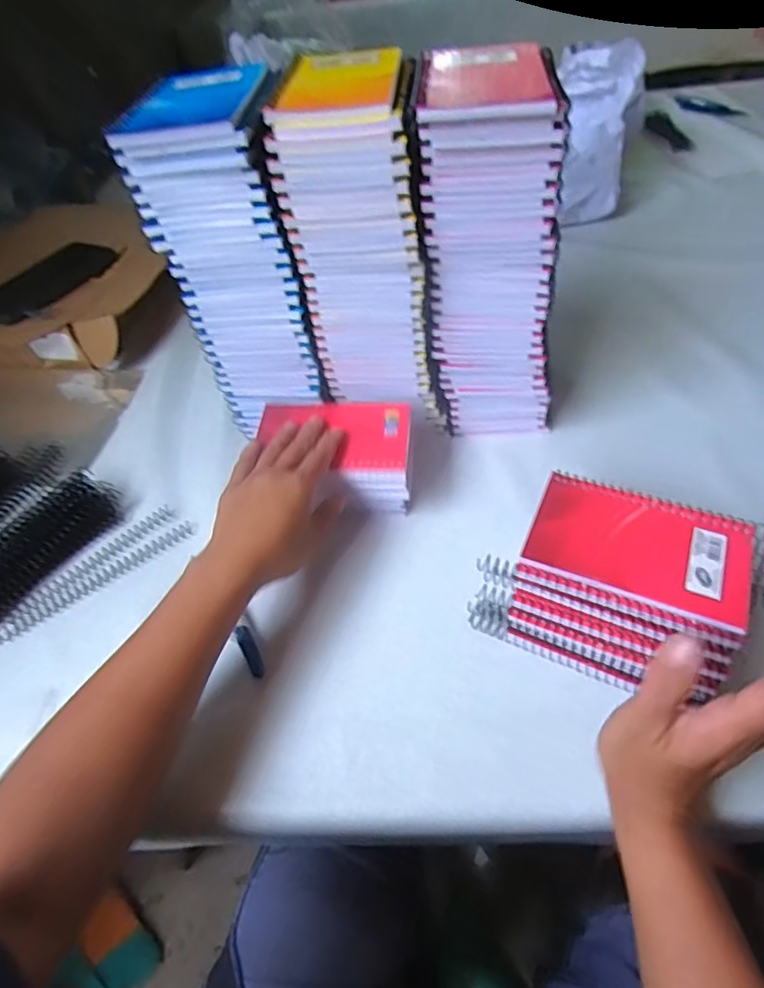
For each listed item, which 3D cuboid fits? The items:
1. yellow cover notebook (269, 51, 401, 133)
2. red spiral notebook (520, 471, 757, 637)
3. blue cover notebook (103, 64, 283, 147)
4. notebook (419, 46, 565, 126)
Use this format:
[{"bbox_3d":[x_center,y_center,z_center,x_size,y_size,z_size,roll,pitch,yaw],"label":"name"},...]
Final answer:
[{"bbox_3d":[-0.028,-0.279,0.387,0.079,0.012,0.127,0,52,7],"label":"yellow cover notebook"},{"bbox_3d":[0.165,0.031,0.364,0.129,0.005,0.083,18,55,19],"label":"red spiral notebook"},{"bbox_3d":[-0.121,-0.266,0.380,0.090,0.009,0.120,-2,51,6],"label":"blue cover notebook"},{"bbox_3d":[0.069,-0.267,0.365,0.086,0.013,0.107,1,52,8],"label":"notebook"}]

